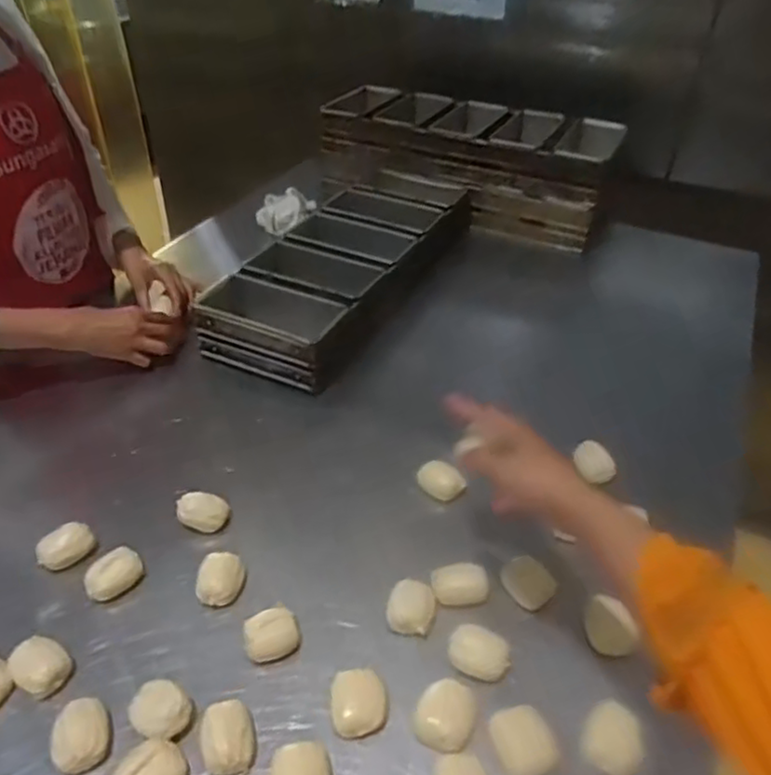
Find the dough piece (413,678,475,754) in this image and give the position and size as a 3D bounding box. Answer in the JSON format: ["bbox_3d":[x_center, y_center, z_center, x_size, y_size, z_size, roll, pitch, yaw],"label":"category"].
[{"bbox_3d":[0.053,0.291,0.590,0.059,0.037,0.060,10,41,10],"label":"dough piece"}]

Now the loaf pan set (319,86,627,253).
[{"bbox_3d":[0.168,-0.519,1.476,0.650,0.184,0.315,17,43,18],"label":"loaf pan set"}]

